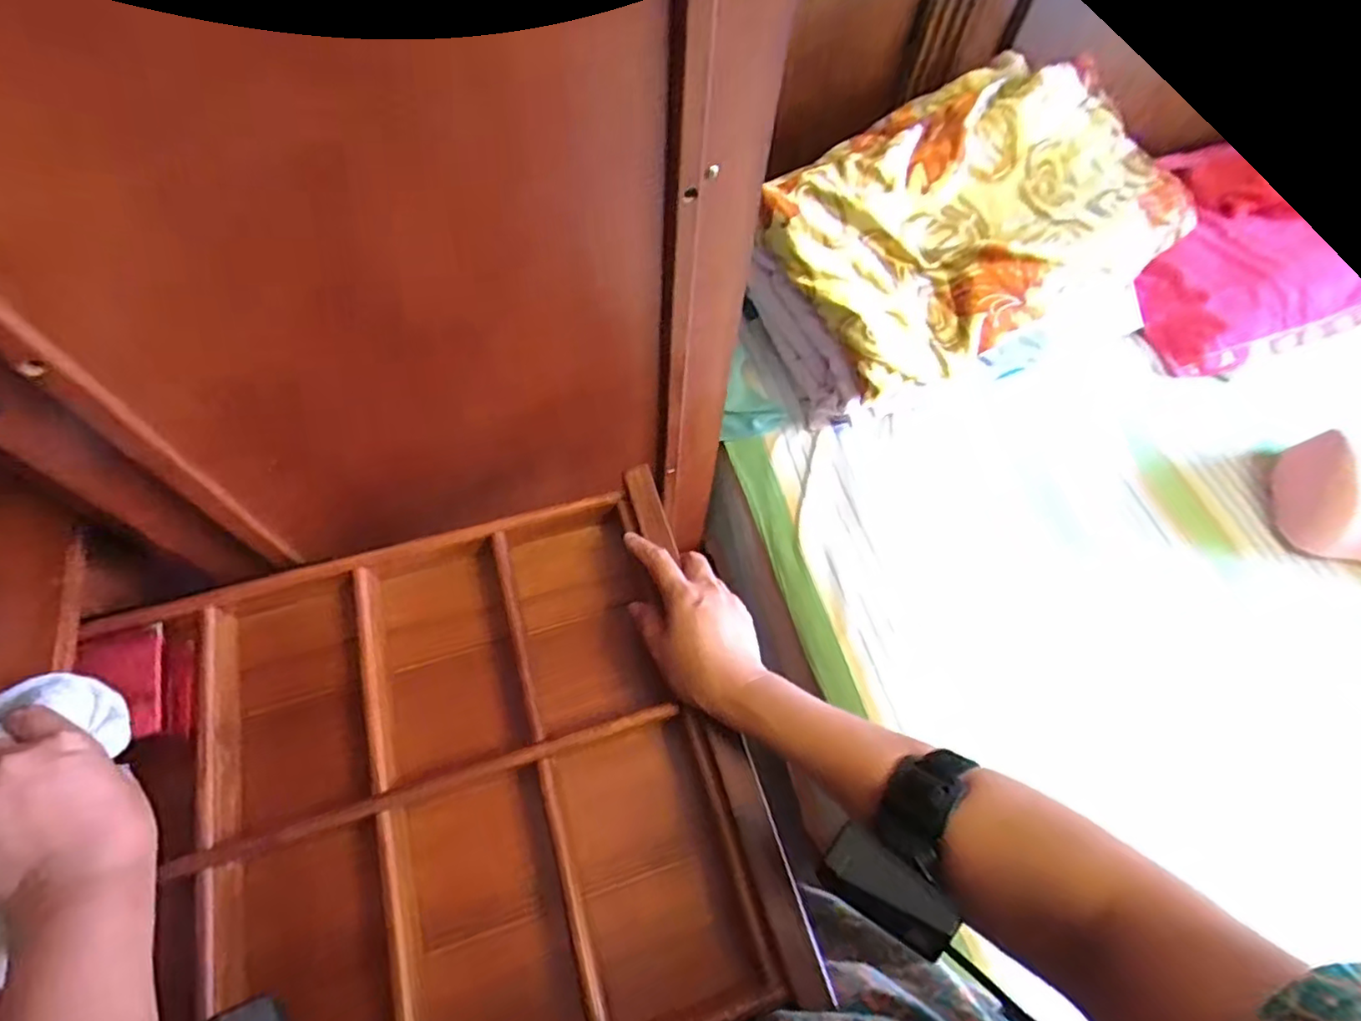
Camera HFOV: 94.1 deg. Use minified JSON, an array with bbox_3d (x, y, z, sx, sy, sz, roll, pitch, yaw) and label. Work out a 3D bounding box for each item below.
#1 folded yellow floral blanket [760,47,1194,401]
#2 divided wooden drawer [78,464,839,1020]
[{"bbox_3d":[0.377,-0.396,0.846,0.514,0.161,0.326,-25,67,-15],"label":"folded yellow floral blanket"},{"bbox_3d":[-0.157,0.201,0.478,0.392,0.102,0.380,-15,64,-11],"label":"divided wooden drawer"}]

